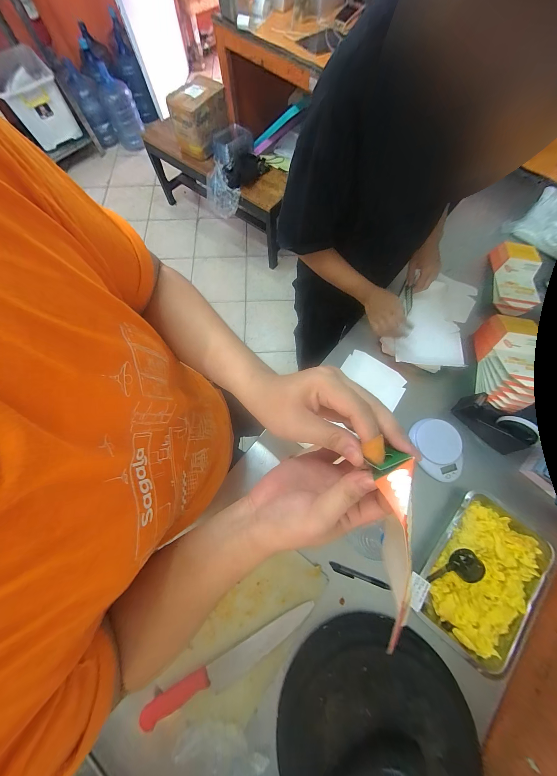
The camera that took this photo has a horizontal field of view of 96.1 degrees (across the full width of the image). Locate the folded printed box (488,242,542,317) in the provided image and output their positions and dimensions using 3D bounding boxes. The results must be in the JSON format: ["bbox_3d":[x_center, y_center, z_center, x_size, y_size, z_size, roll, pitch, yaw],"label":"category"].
[{"bbox_3d":[0.699,-0.325,0.747,0.110,0.078,0.226,10,72,4],"label":"folded printed box"}]

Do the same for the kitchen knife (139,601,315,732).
[{"bbox_3d":[-0.086,0.543,0.488,0.353,0.025,0.048,-25,73,-8],"label":"kitchen knife"}]

